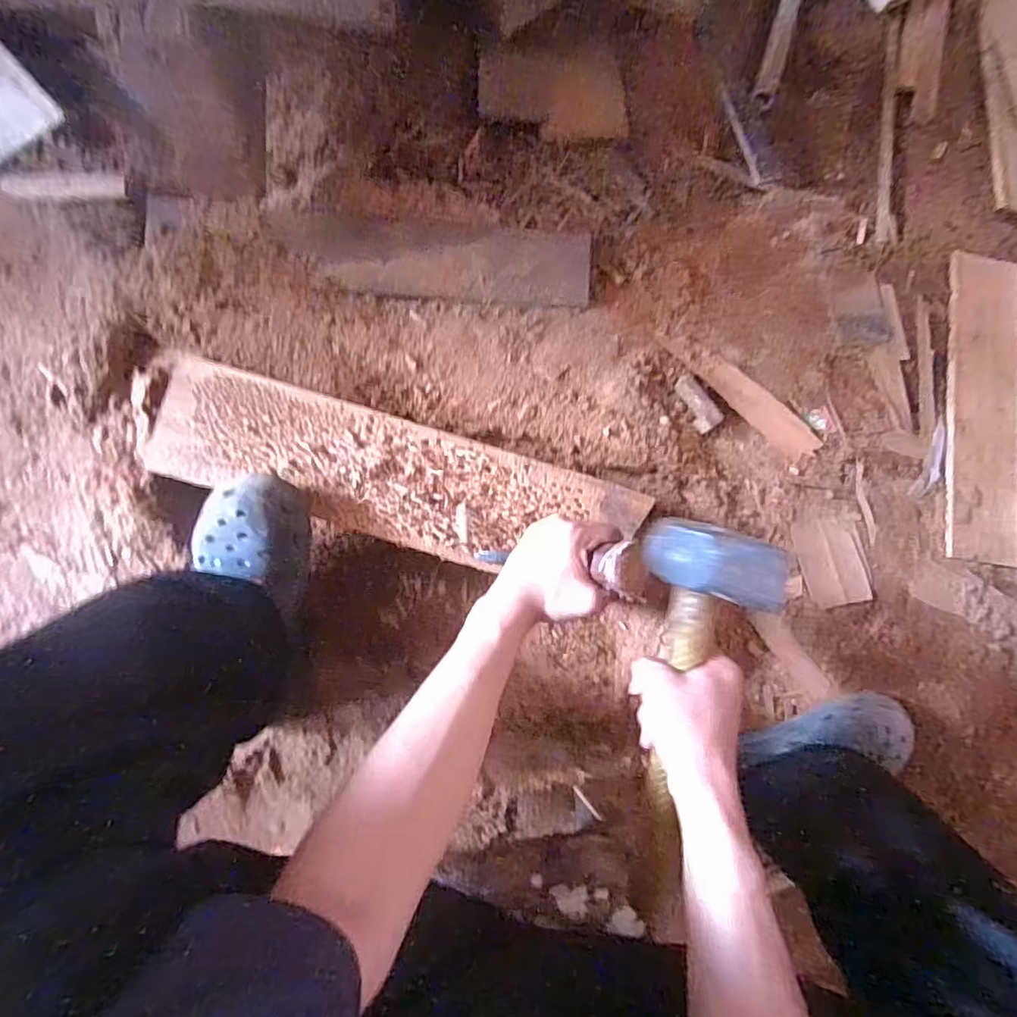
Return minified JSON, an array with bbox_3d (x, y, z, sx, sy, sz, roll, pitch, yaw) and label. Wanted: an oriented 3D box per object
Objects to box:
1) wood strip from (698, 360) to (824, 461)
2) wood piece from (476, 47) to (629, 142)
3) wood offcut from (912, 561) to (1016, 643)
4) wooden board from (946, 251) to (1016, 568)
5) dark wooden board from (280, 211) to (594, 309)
[{"bbox_3d":[0.316,-0.126,0.702,0.172,0.005,0.049,42,81,-1],"label":"wood strip"},{"bbox_3d":[0.058,-0.511,0.694,0.183,0.015,0.098,-3,85,-8],"label":"wood piece"},{"bbox_3d":[0.601,0.127,0.697,0.209,0.009,0.052,24,82,-4],"label":"wood offcut"},{"bbox_3d":[0.626,-0.132,0.727,0.115,0.012,0.403,10,83,-6],"label":"wooden board"},{"bbox_3d":[-0.073,-0.279,0.633,0.335,0.012,0.086,1,84,-7],"label":"dark wooden board"}]

